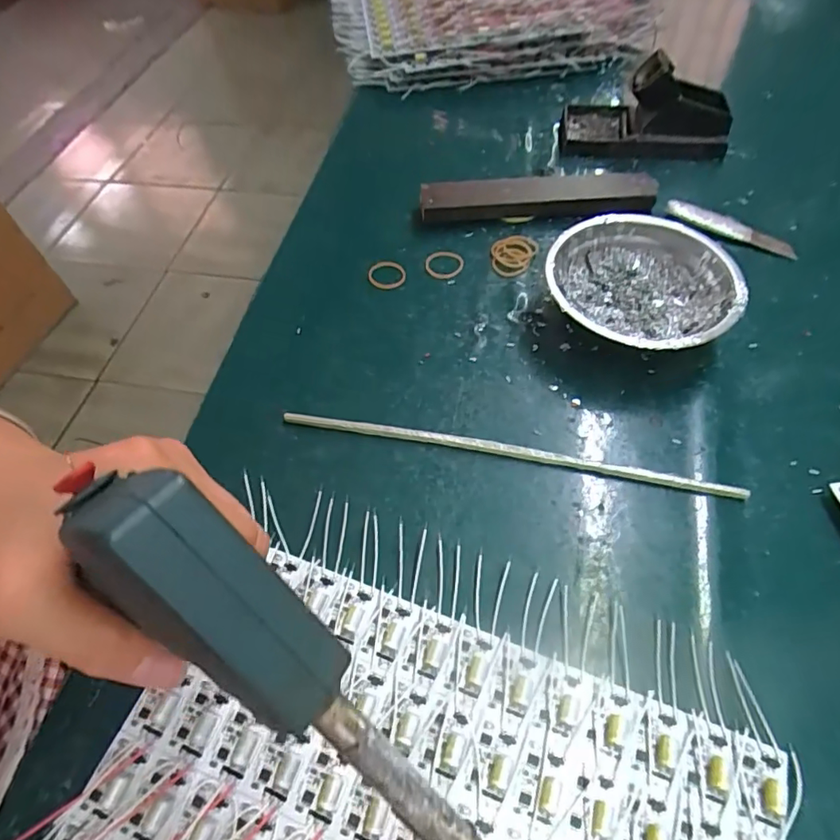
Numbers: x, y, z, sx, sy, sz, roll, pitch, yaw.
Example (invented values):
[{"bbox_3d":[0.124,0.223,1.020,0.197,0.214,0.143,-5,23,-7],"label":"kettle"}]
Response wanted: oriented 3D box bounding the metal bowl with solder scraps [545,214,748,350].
[{"bbox_3d":[0.154,-0.091,0.375,0.123,0.040,0.131,-2,56,2],"label":"metal bowl with solder scraps"}]

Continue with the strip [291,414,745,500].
[{"bbox_3d":[0.050,0.019,0.326,0.278,0.005,0.010,9,58,9],"label":"strip"}]

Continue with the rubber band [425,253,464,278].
[{"bbox_3d":[0.020,-0.126,0.426,0.030,0.004,0.026,1,65,2],"label":"rubber band"}]

